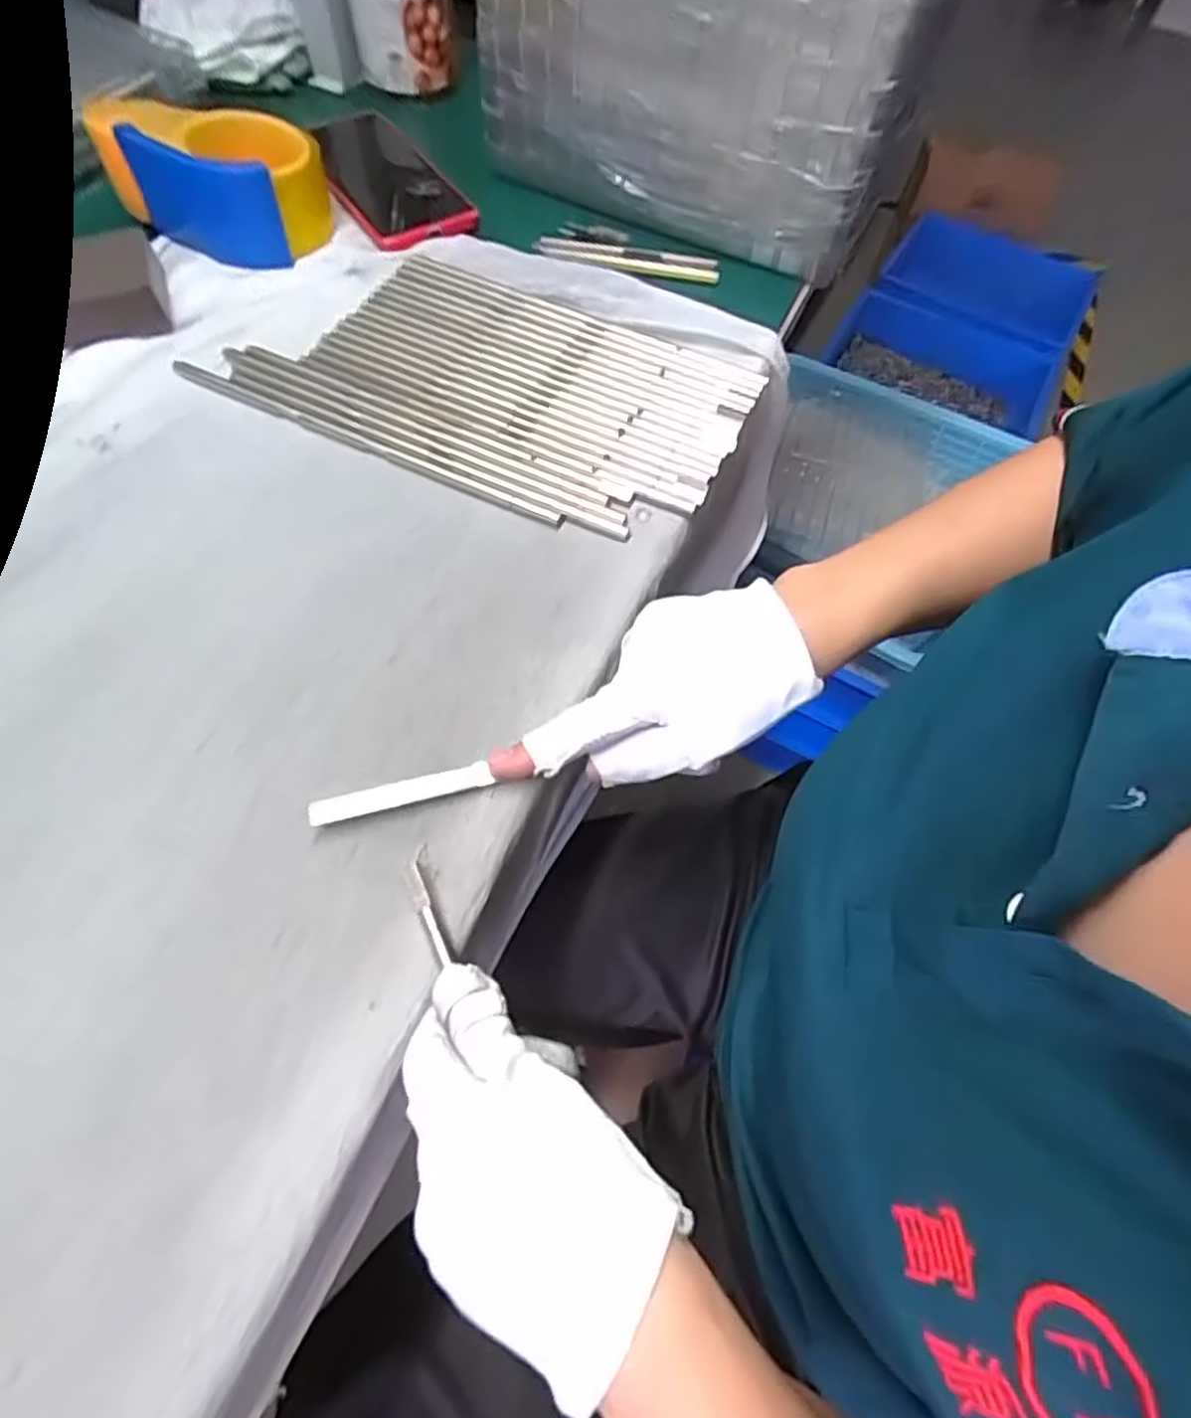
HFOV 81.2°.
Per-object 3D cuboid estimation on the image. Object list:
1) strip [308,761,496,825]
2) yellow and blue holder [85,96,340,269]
[{"bbox_3d":[-0.082,0.035,0.291,0.073,0.004,0.011,-12,64,-13],"label":"strip"},{"bbox_3d":[-0.243,-0.347,0.452,0.116,0.065,0.073,16,62,4],"label":"yellow and blue holder"}]

